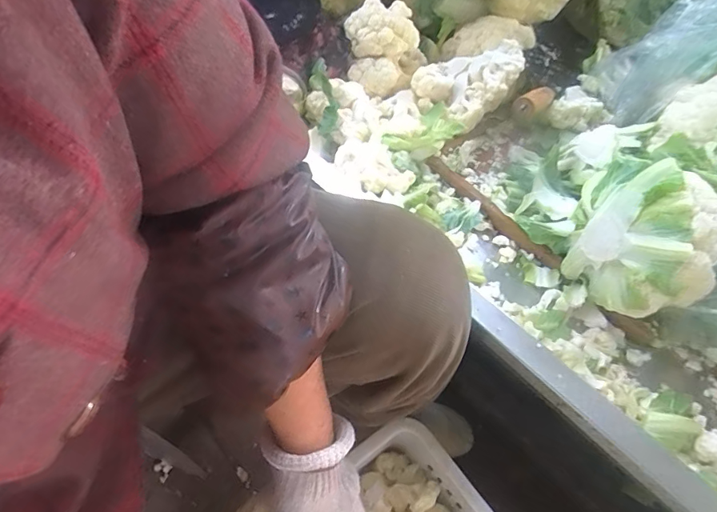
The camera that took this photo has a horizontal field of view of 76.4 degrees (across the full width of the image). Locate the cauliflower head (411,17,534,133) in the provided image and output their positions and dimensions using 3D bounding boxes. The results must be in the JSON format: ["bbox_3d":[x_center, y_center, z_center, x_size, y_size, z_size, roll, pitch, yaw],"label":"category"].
[{"bbox_3d":[0.165,-0.270,0.640,0.125,0.080,0.175,31,61,15],"label":"cauliflower head"}]

